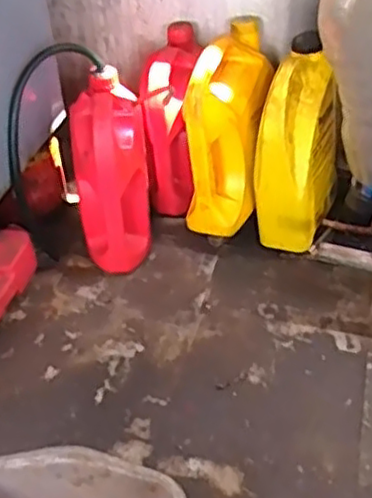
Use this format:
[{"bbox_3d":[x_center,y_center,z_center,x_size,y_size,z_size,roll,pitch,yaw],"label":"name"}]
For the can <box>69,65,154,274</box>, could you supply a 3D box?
[{"bbox_3d":[-0.118,-0.114,1.115,0.118,0.296,0.162,-7,42,-5],"label":"can"}]

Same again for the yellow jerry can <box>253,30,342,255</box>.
[{"bbox_3d":[0.188,-0.153,1.113,0.107,0.310,0.174,18,45,21],"label":"yellow jerry can"}]

